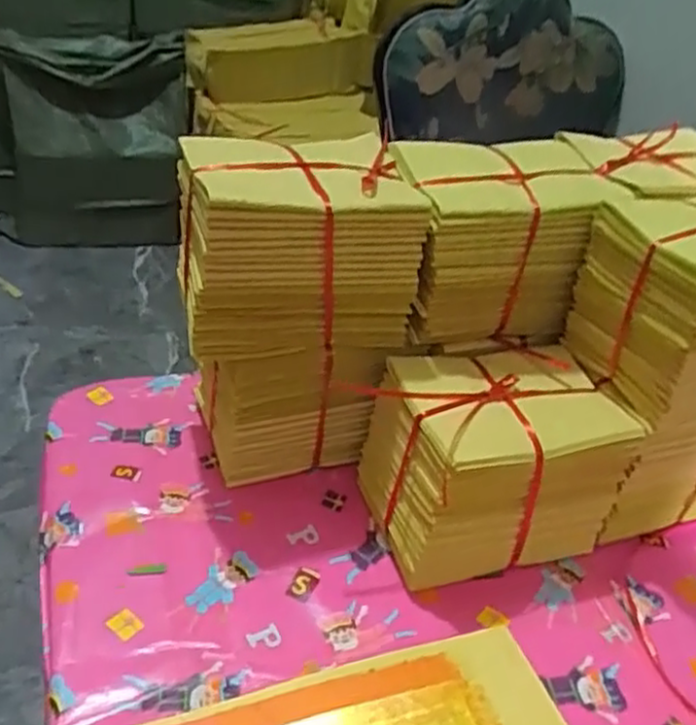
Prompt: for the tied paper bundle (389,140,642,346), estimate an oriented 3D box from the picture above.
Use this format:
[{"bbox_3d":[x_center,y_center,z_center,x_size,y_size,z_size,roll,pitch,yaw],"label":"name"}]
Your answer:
[{"bbox_3d":[0.118,-0.101,0.601,0.167,0.136,0.113,-4,37,-18],"label":"tied paper bundle"}]

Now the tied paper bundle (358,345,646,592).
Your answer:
[{"bbox_3d":[0.110,0.075,0.577,0.175,0.134,0.128,-7,37,-21],"label":"tied paper bundle"}]

